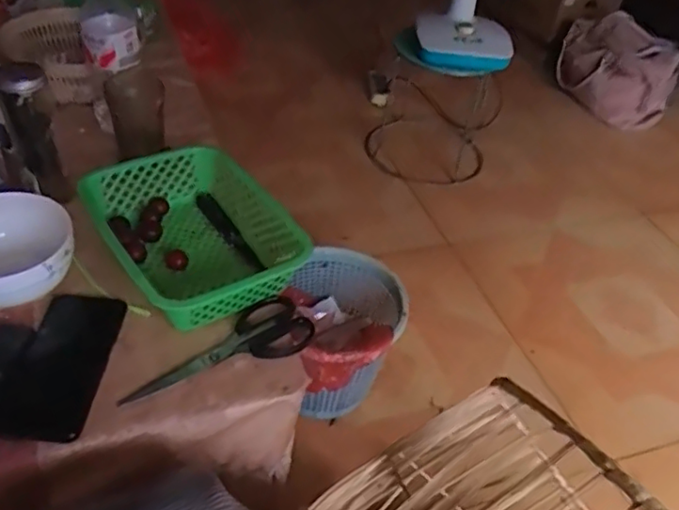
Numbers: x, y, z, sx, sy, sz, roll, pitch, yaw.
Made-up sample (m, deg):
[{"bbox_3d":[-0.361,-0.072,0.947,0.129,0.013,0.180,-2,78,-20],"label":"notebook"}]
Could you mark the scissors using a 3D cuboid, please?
[{"bbox_3d":[-0.120,0.092,0.611,0.196,0.009,0.067,-20,49,-27],"label":"scissors"}]

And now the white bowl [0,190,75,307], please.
[{"bbox_3d":[-0.344,0.002,0.637,0.129,0.073,0.137,4,42,-4],"label":"white bowl"}]

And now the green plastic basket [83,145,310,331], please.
[{"bbox_3d":[-0.159,-0.024,0.695,0.187,0.064,0.246,-21,49,-28],"label":"green plastic basket"}]

